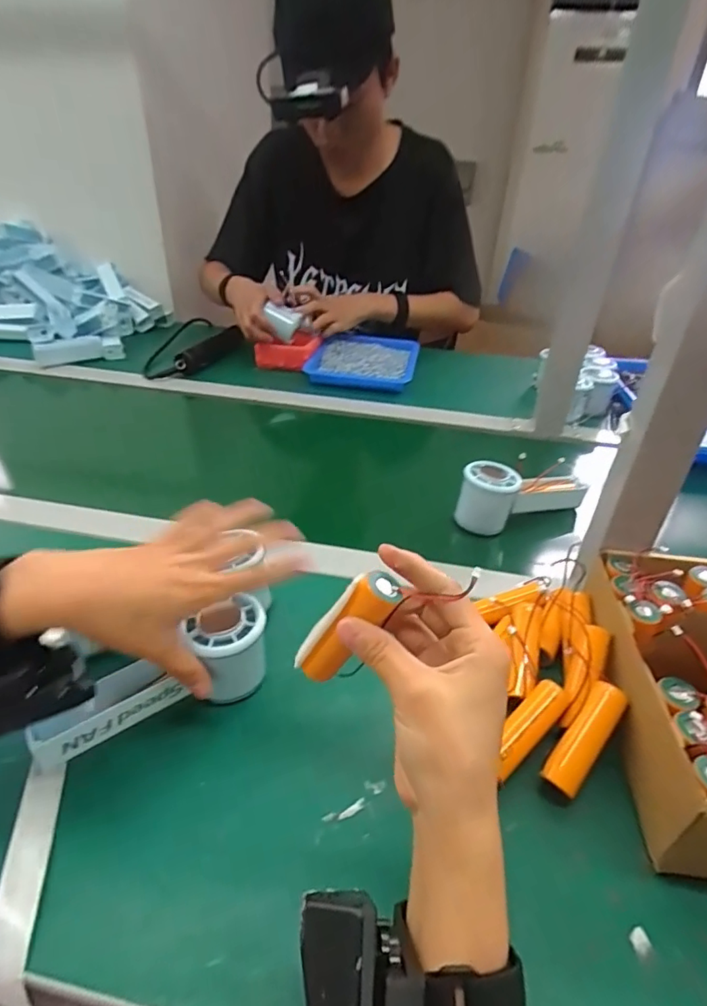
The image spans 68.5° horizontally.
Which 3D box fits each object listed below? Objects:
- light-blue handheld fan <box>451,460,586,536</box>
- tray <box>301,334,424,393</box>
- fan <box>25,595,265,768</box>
[{"bbox_3d":[0.180,-0.014,0.555,0.145,0.057,0.043,-12,37,-22],"label":"light-blue handheld fan"},{"bbox_3d":[0.020,-0.250,0.914,0.171,0.031,0.223,8,34,8],"label":"tray"},{"bbox_3d":[-0.124,0.120,0.336,0.146,0.066,0.041,-19,40,-29],"label":"fan"}]

